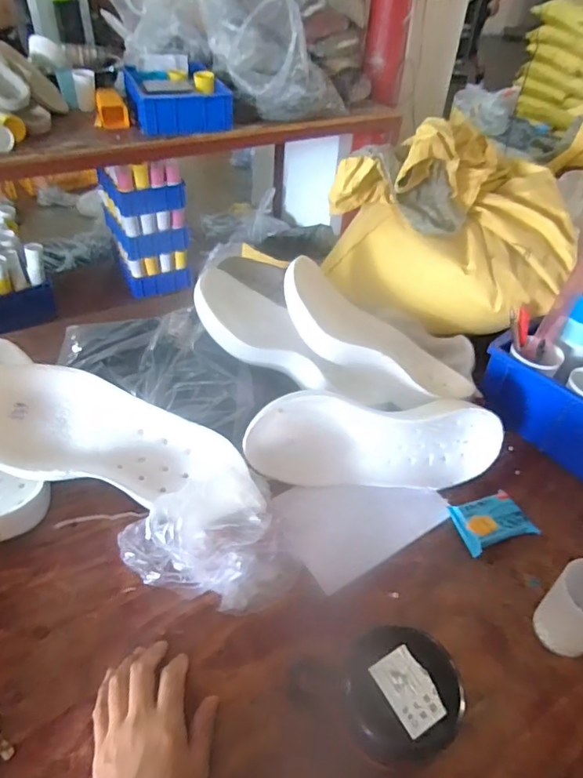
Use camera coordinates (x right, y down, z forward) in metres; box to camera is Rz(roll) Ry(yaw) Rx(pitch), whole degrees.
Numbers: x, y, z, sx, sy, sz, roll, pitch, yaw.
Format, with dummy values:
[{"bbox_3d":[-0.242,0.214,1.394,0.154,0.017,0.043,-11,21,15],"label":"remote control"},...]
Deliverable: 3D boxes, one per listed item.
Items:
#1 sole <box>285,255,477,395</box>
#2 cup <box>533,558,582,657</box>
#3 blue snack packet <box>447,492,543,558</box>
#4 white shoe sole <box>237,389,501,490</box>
[{"bbox_3d":[0.108,-0.064,0.654,0.282,0.052,0.104,31,46,-2],"label":"sole"},{"bbox_3d":[0.267,0.201,0.463,0.053,0.087,0.057,-22,50,-26],"label":"cup"},{"bbox_3d":[0.225,0.147,0.566,0.086,0.013,0.057,-14,46,-19],"label":"blue snack packet"},{"bbox_3d":[0.095,0.061,0.599,0.296,0.113,0.045,5,19,-13],"label":"white shoe sole"}]

